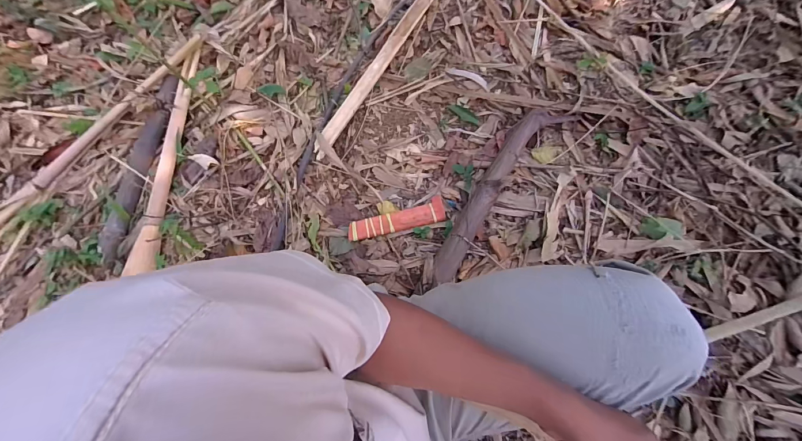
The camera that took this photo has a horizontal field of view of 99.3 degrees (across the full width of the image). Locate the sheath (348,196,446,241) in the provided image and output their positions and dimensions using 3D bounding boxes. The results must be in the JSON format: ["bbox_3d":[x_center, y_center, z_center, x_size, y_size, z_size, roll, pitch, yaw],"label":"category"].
[{"bbox_3d":[-0.010,-0.002,0.811,0.231,0.026,0.060,-14,72,-2],"label":"sheath"}]

